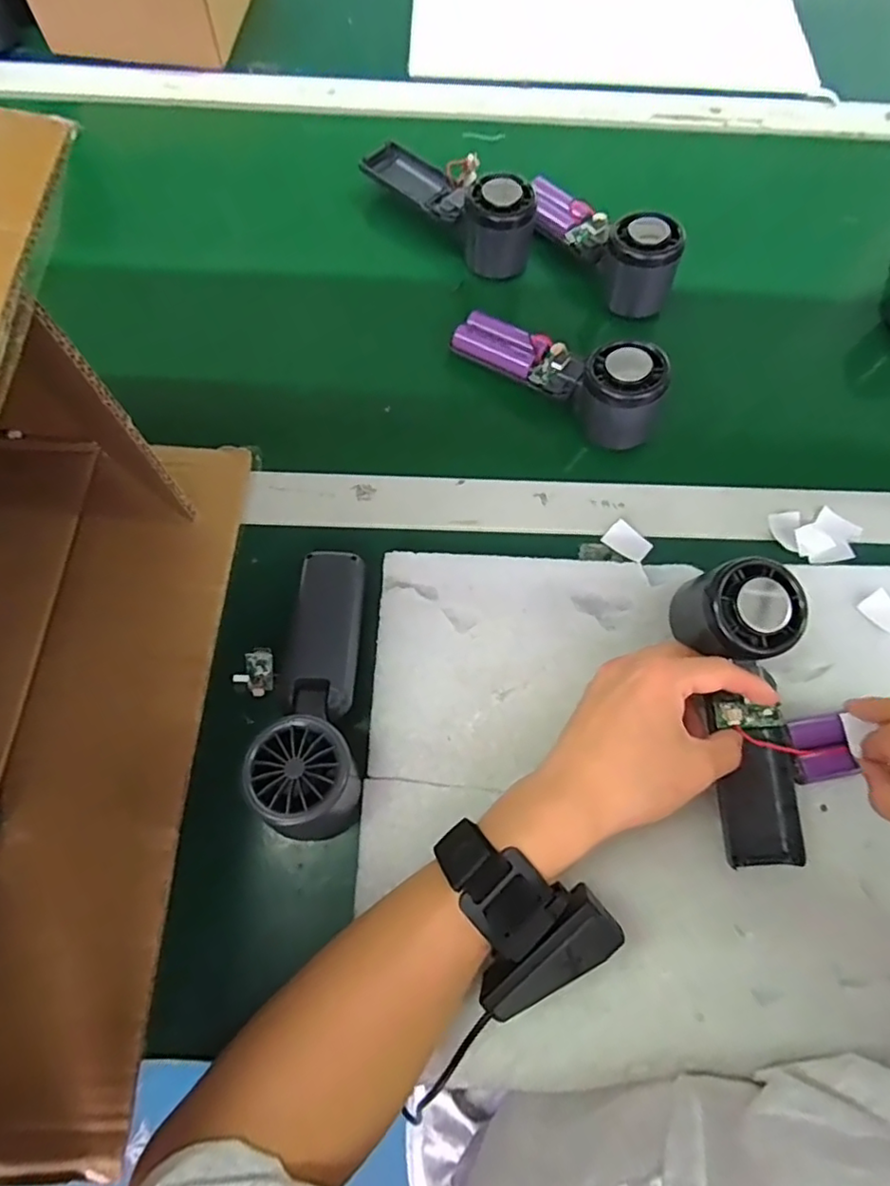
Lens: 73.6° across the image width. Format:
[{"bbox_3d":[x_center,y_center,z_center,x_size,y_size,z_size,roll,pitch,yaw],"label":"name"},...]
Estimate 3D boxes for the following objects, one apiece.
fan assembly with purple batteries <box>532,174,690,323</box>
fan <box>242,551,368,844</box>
[{"bbox_3d":[0.121,-0.288,0.473,0.042,0.053,0.144,-40,74,-17],"label":"fan assembly with purple batteries"},{"bbox_3d":[-0.073,0.048,0.335,0.050,0.046,0.164,0,66,-3],"label":"fan"}]

